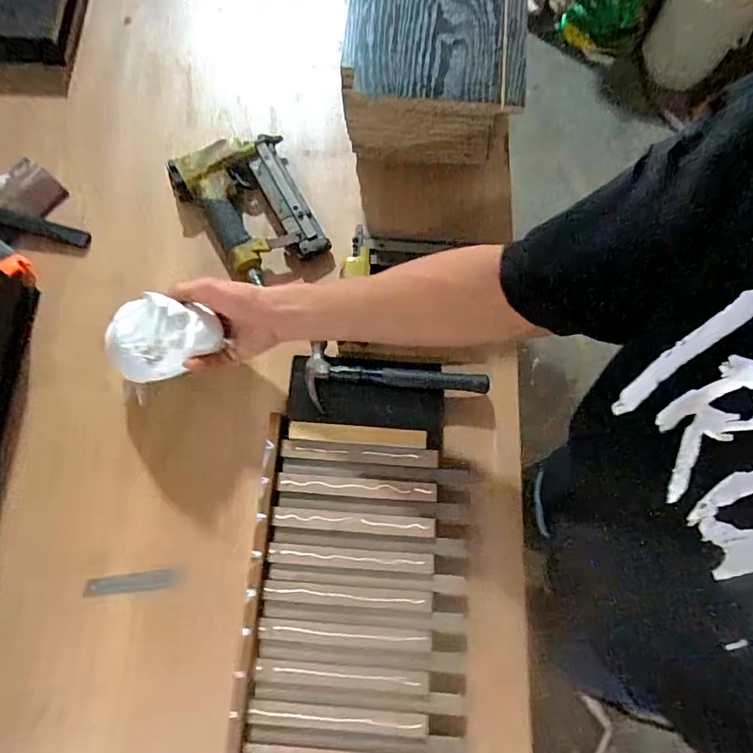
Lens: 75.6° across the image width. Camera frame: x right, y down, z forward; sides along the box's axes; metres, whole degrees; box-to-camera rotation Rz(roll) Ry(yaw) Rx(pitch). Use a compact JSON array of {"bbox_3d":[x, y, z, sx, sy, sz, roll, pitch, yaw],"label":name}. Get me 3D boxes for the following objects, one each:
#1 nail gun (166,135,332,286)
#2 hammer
[{"bbox_3d":[-0.162,-0.215,0.621,0.145,0.044,0.188,-28,77,-8],"label":"nail gun"},{"bbox_3d":[0.022,0.015,0.557,0.205,0.020,0.074,10,74,2],"label":"hammer"}]

